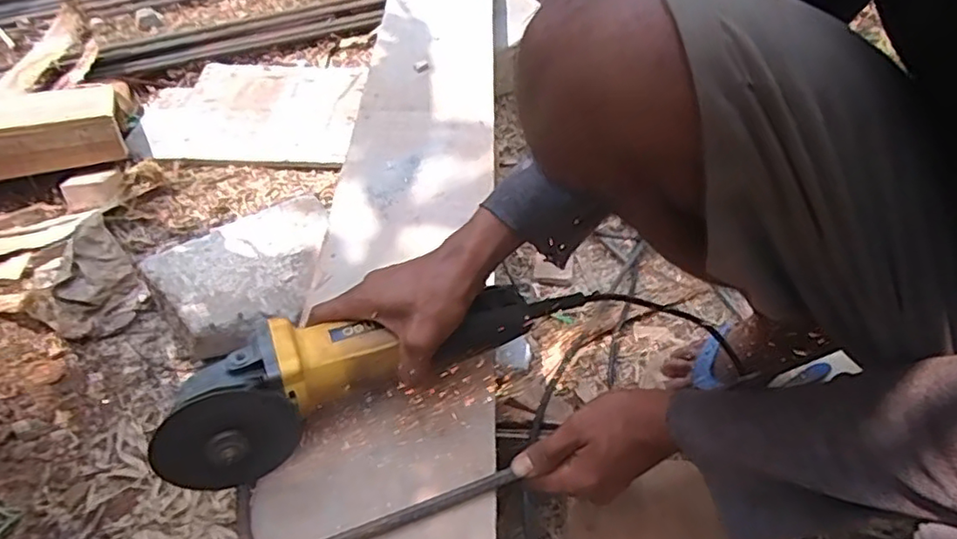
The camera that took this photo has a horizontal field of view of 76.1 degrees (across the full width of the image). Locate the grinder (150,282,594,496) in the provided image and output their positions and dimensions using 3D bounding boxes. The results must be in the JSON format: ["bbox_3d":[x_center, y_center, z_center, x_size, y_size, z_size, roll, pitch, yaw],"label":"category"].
[{"bbox_3d":[-0.075,0.065,0.485,0.333,0.081,0.067,-19,49,-25],"label":"grinder"}]

